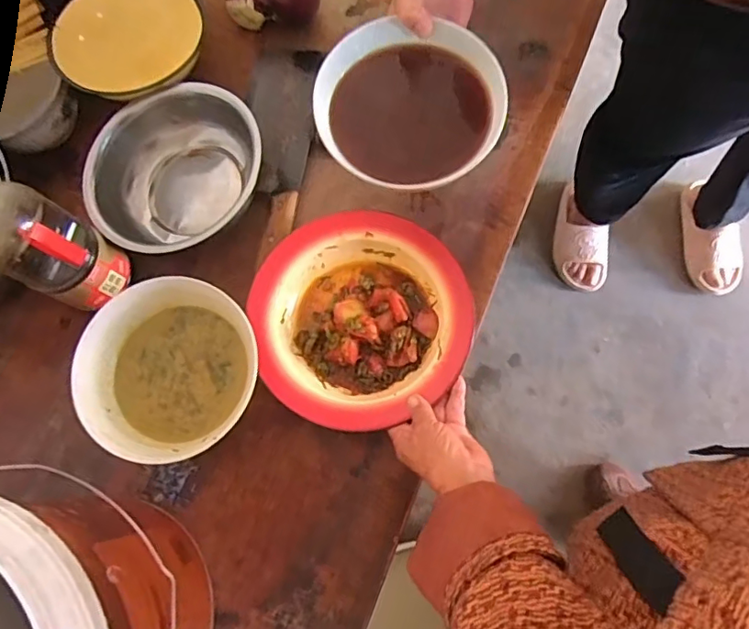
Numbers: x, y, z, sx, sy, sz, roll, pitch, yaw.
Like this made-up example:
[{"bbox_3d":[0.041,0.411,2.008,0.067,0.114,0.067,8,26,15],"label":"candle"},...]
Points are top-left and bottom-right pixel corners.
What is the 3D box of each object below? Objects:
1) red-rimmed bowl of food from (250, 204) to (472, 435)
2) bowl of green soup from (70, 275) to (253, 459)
[{"bbox_3d":[-0.011,0.003,0.581,0.219,0.034,0.219,0,75,1],"label":"red-rimmed bowl of food"},{"bbox_3d":[-0.200,0.056,0.545,0.158,0.066,0.165,0,75,1],"label":"bowl of green soup"}]

